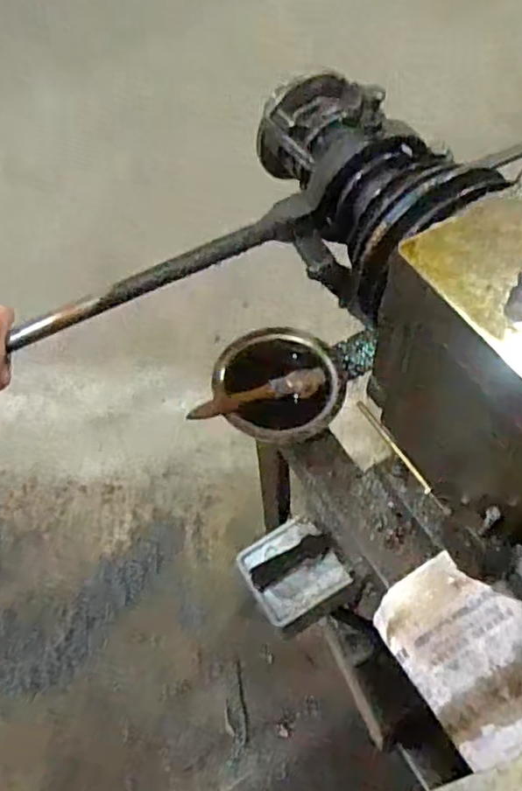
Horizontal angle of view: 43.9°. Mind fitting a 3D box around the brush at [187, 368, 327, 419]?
[{"bbox_3d":[-0.002,-0.001,0.659,0.144,0.029,0.023,-18,60,-9],"label":"brush"}]

